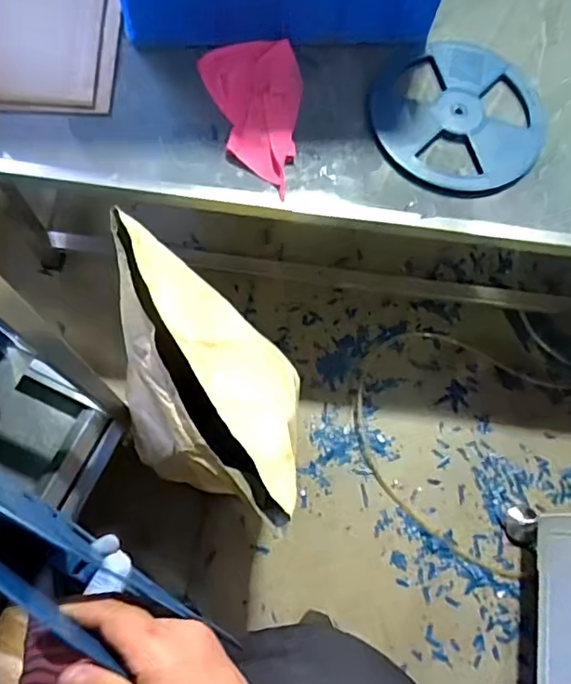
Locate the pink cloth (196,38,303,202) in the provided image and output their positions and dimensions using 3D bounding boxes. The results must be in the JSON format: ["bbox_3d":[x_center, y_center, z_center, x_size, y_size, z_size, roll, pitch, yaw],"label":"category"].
[{"bbox_3d":[-0.035,-0.404,0.997,0.160,0.035,0.279,-22,80,7],"label":"pink cloth"}]

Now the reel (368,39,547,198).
[{"bbox_3d":[0.316,-0.416,1.039,0.308,0.034,0.321,1,75,-5],"label":"reel"}]

